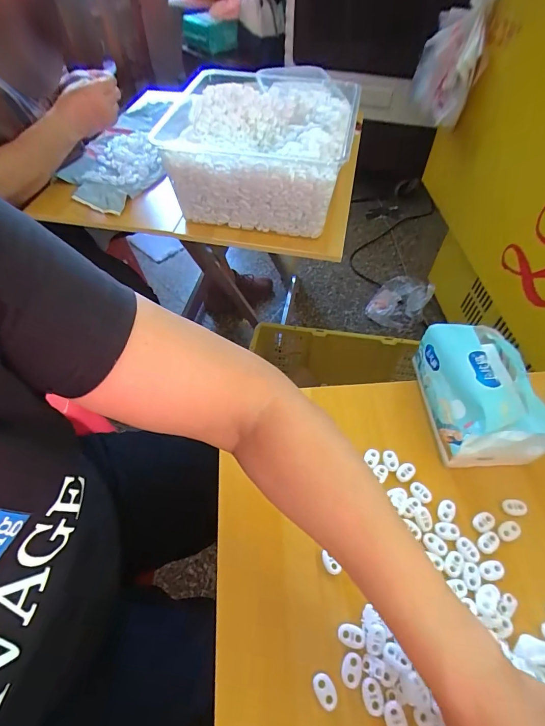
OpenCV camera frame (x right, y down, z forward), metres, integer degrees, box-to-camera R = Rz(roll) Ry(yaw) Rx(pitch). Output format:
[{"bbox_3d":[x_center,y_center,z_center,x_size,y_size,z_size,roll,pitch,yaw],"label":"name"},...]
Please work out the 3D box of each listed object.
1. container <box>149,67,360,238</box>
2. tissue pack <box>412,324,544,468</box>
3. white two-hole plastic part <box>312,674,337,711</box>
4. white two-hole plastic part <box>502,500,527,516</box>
[{"bbox_3d":[-0.003,-0.411,0.689,0.281,0.138,0.385,10,56,8],"label":"container"},{"bbox_3d":[0.228,0.028,0.393,0.102,0.073,0.145,-2,55,0],"label":"tissue pack"},{"bbox_3d":[0.041,0.256,0.282,0.015,0.004,0.023,-32,60,-20],"label":"white two-hole plastic part"},{"bbox_3d":[0.241,0.144,0.362,0.020,0.009,0.014,5,55,5],"label":"white two-hole plastic part"}]

